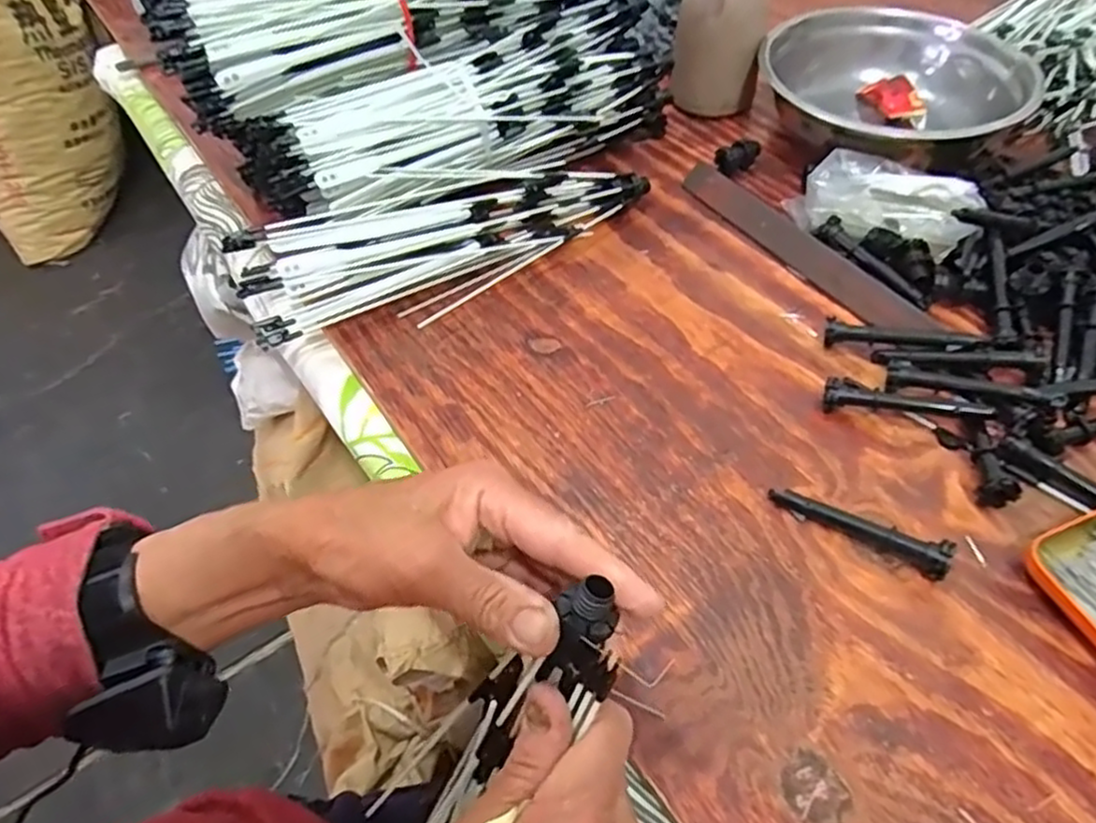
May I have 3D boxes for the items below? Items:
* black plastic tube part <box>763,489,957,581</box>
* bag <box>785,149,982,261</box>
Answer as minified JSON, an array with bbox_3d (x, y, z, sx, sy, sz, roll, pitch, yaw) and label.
[{"bbox_3d":[0.166,0.061,0.375,0.092,0.018,0.014,26,57,22],"label":"black plastic tube part"},{"bbox_3d":[0.246,-0.152,0.520,0.126,0.042,0.063,26,57,22],"label":"bag"}]

